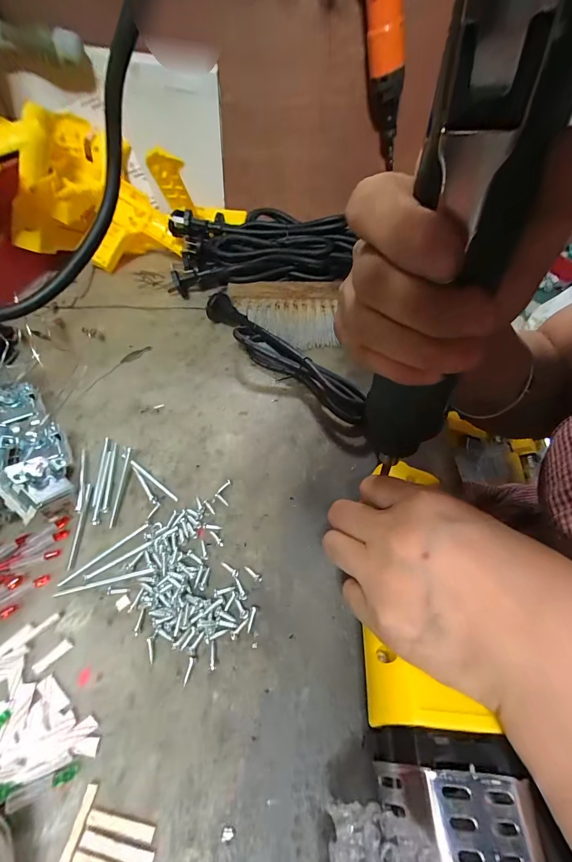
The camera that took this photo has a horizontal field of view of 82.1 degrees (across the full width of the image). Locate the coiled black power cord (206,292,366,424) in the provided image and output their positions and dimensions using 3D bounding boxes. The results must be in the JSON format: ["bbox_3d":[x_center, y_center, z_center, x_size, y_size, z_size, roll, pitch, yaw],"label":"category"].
[{"bbox_3d":[-0.011,-0.078,0.337,0.041,0.031,0.218,-35,60,-26],"label":"coiled black power cord"}]

